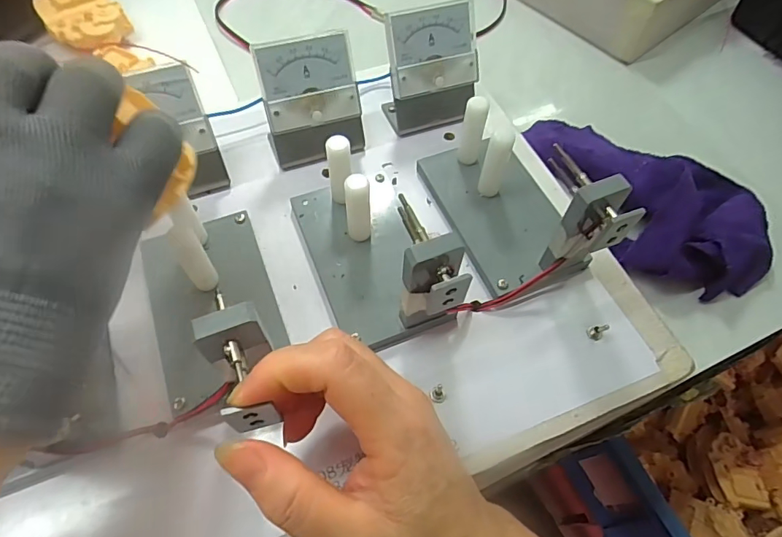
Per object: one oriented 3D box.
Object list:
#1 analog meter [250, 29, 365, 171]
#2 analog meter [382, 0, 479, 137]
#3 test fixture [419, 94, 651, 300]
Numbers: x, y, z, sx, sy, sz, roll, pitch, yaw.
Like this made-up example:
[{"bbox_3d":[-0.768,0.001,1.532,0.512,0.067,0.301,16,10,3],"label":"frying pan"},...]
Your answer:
[{"bbox_3d":[-0.055,-0.115,0.333,0.065,0.074,0.042,-16,62,-10],"label":"analog meter"},{"bbox_3d":[0.030,-0.145,0.351,0.066,0.075,0.044,-15,61,-10],"label":"analog meter"},{"bbox_3d":[0.075,-0.048,0.298,0.071,0.084,0.126,-15,61,-10],"label":"test fixture"}]

